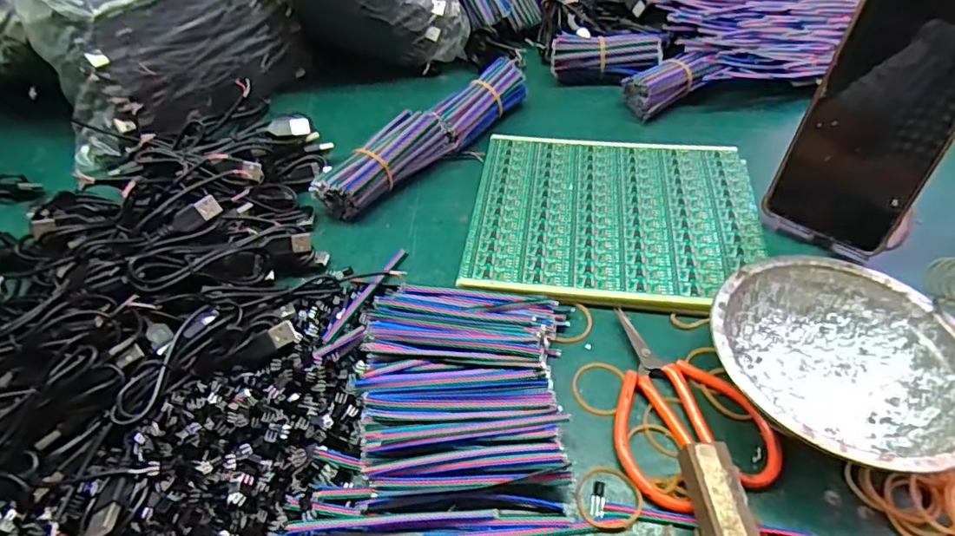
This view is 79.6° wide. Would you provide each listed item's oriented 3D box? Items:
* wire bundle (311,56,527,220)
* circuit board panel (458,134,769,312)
[{"bbox_3d":[-0.036,-0.109,0.469,0.039,0.041,0.215,32,57,28],"label":"wire bundle"},{"bbox_3d":[0.097,-0.043,0.413,0.194,0.015,0.168,6,48,8],"label":"circuit board panel"}]

